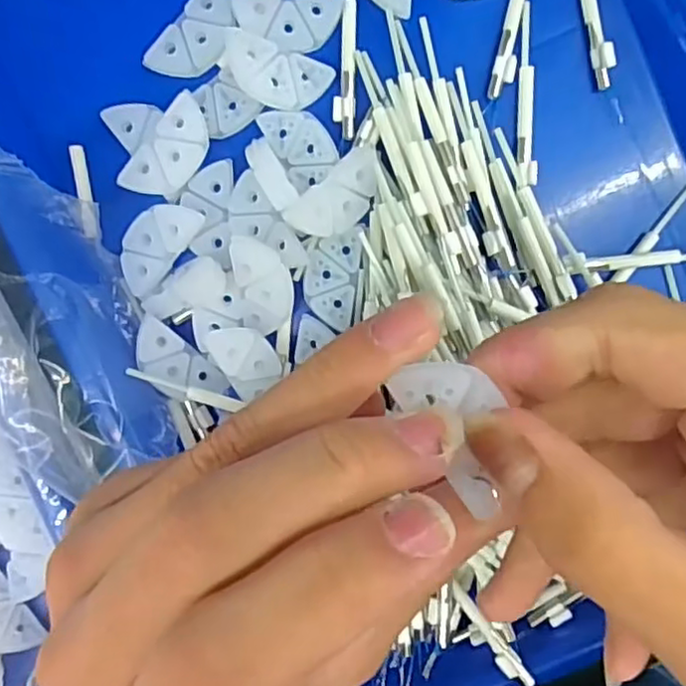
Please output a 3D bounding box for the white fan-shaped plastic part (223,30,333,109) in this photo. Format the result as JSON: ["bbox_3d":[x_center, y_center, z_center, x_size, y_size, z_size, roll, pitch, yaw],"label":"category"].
[{"bbox_3d":[-0.023,-0.093,0.233,0.038,0.004,0.020,13,100,-17],"label":"white fan-shaped plastic part"}]

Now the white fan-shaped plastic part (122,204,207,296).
[{"bbox_3d":[-0.068,-0.036,0.241,0.019,0.004,0.036,39,95,-3],"label":"white fan-shaped plastic part"}]

